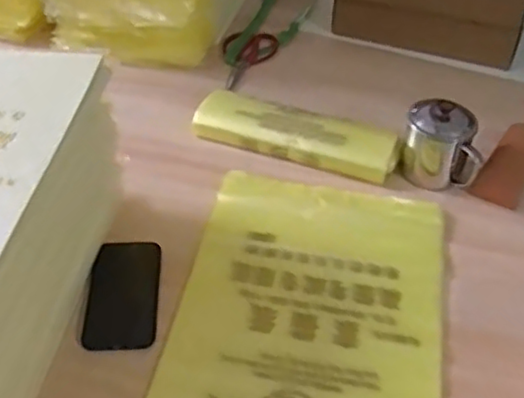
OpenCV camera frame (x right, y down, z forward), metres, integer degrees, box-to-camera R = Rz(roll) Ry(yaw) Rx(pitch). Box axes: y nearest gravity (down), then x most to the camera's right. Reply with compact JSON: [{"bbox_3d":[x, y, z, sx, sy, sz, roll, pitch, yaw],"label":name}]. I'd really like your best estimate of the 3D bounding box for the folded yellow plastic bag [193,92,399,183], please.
[{"bbox_3d":[0.050,-0.100,1.019,0.309,0.046,0.099,14,43,13],"label":"folded yellow plastic bag"}]

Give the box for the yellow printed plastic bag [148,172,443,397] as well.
[{"bbox_3d":[0.048,0.159,0.739,0.289,0.013,0.509,9,42,7],"label":"yellow printed plastic bag"}]

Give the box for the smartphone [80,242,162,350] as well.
[{"bbox_3d":[-0.165,0.112,0.800,0.081,0.013,0.157,-1,42,-4],"label":"smartphone"}]

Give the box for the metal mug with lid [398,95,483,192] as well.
[{"bbox_3d":[0.260,-0.079,0.960,0.113,0.104,0.079,15,43,14],"label":"metal mug with lid"}]

